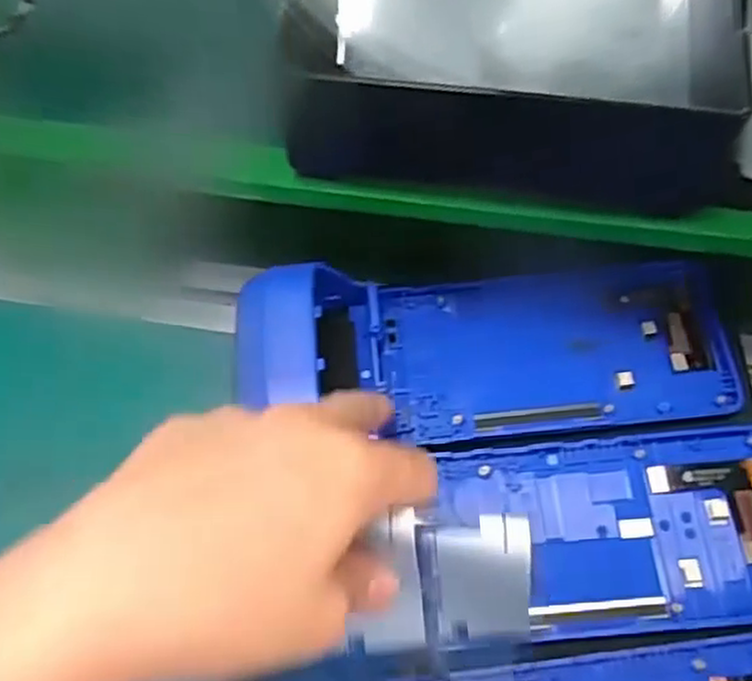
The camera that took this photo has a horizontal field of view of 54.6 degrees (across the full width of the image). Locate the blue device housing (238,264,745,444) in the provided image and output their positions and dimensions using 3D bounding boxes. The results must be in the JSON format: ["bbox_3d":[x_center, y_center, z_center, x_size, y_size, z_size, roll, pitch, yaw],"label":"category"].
[{"bbox_3d":[0.053,0.000,0.329,0.219,0.051,0.079,-6,63,1],"label":"blue device housing"}]

